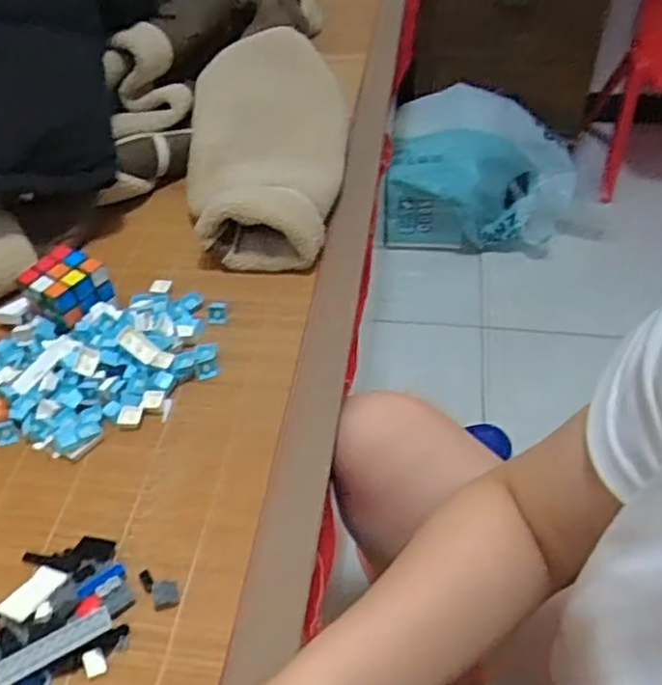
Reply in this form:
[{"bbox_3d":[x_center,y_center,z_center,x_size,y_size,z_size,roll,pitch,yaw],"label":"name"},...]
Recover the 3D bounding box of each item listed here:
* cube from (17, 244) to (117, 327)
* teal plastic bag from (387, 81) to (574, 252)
[{"bbox_3d":[-0.253,-0.049,0.646,0.066,0.059,0.064,27,53,26],"label":"cube"},{"bbox_3d":[0.331,-0.361,1.433,0.391,0.195,0.344,7,47,10],"label":"teal plastic bag"}]

